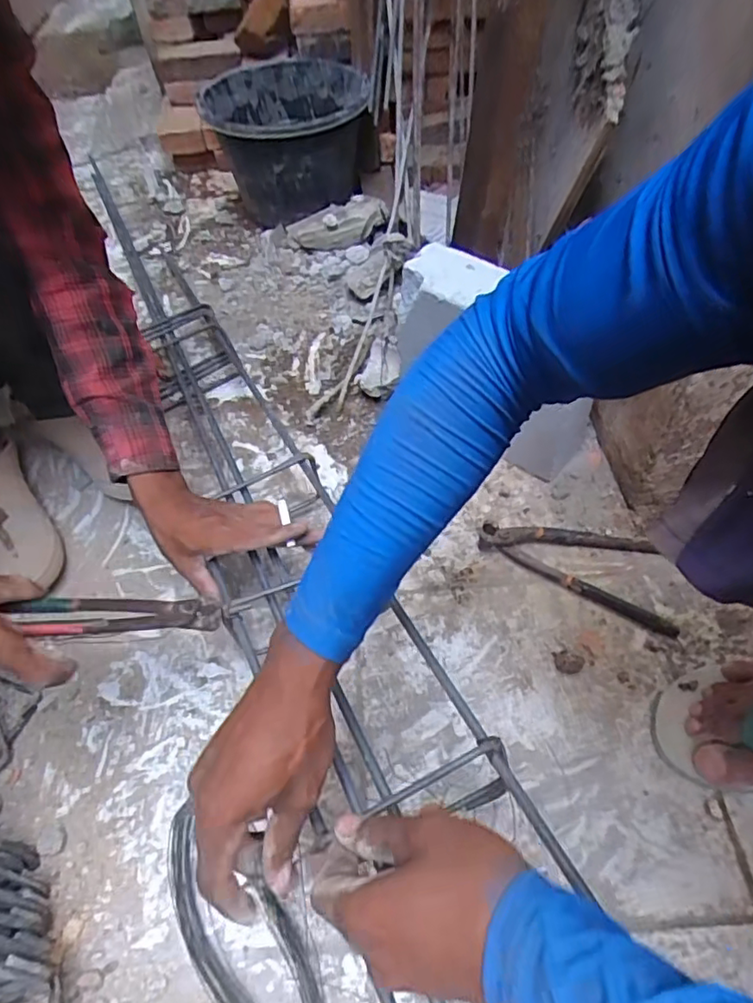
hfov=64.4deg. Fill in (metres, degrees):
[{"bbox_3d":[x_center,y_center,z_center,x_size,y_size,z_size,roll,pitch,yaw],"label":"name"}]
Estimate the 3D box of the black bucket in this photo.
[{"bbox_3d":[-0.153,-0.640,1.066,0.267,0.194,0.314,-10,54,-3],"label":"black bucket"}]

